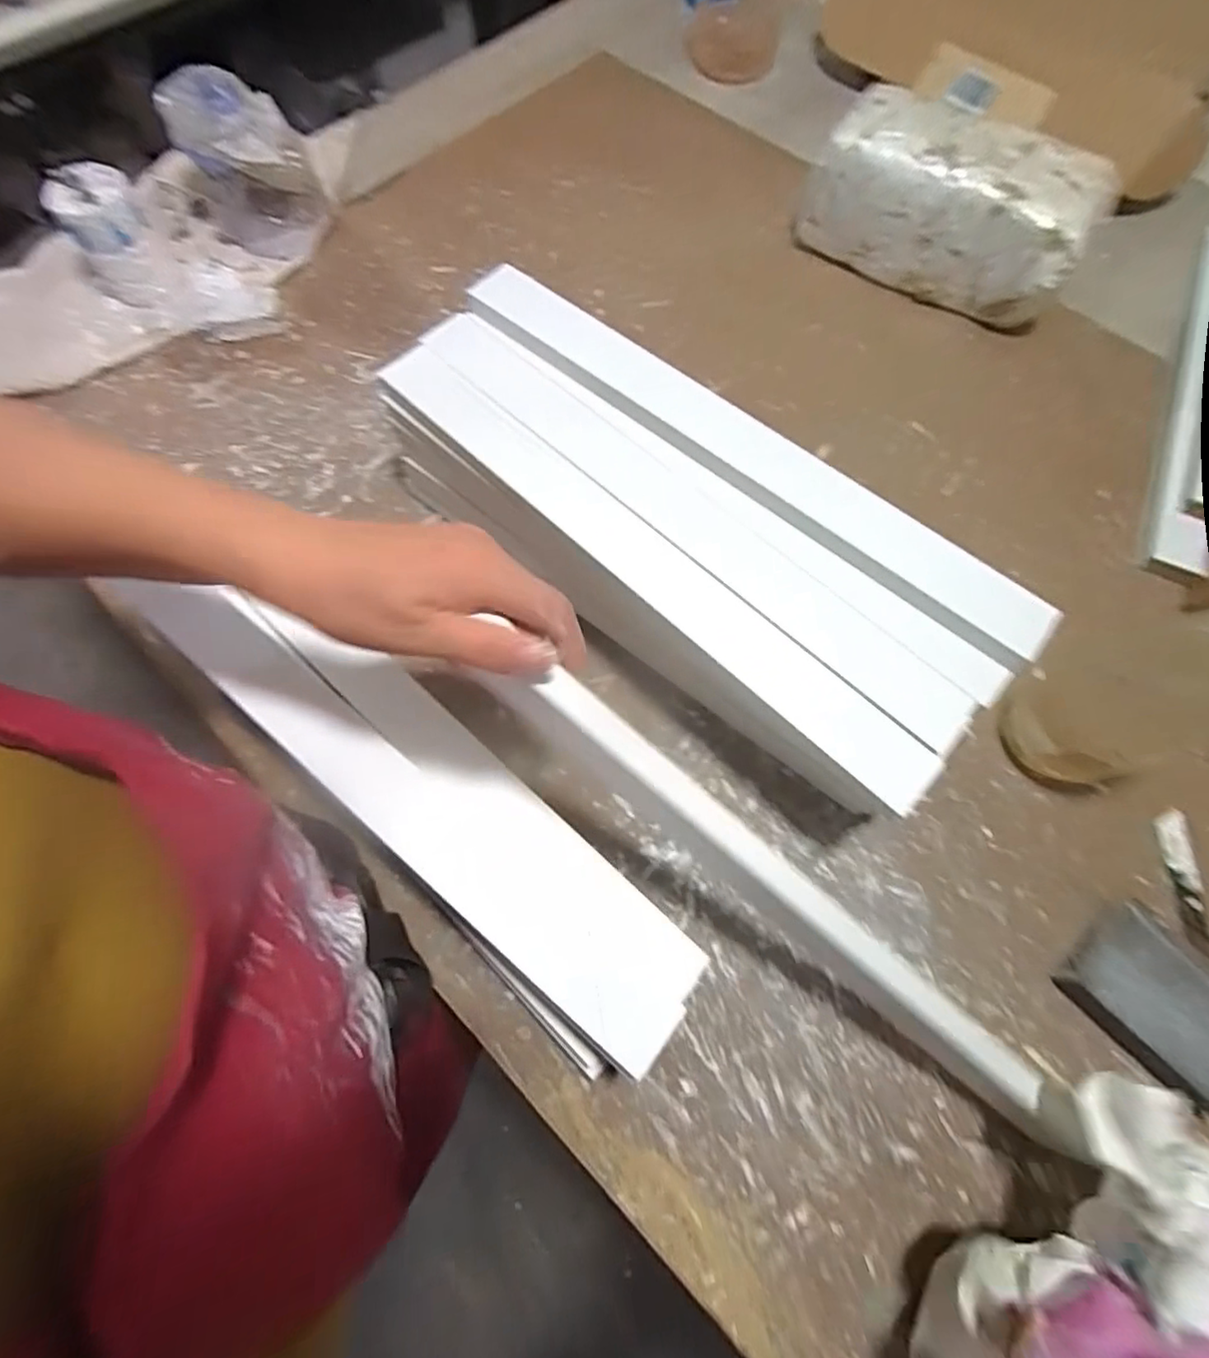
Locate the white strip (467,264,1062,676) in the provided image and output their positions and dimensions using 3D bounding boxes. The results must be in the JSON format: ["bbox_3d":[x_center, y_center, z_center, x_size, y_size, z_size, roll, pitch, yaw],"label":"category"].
[{"bbox_3d":[0.080,-0.149,0.385,0.423,0.016,0.046,37,74,13],"label":"white strip"}]

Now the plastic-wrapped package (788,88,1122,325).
[{"bbox_3d":[0.307,-0.424,0.551,0.245,0.108,0.099,30,72,11],"label":"plastic-wrapped package"}]

